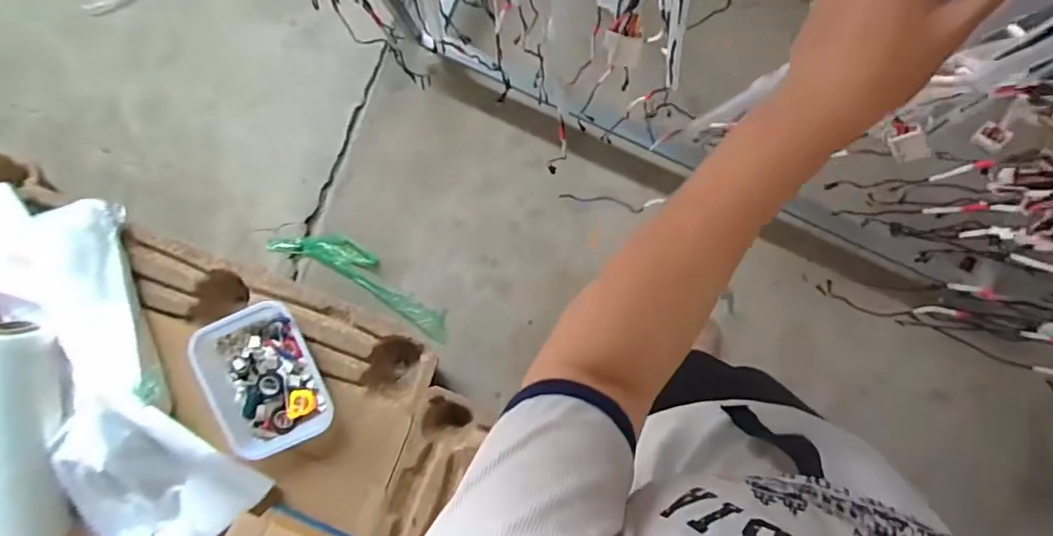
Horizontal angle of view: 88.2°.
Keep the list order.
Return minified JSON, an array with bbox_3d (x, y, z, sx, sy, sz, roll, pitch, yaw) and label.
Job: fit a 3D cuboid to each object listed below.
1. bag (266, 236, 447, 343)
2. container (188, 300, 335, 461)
[{"bbox_3d":[-0.413,0.020,1.395,0.505,0.062,0.118,30,95,-1],"label":"bag"},{"bbox_3d":[-0.611,0.256,1.266,0.242,0.074,0.336,-17,96,0],"label":"container"}]

